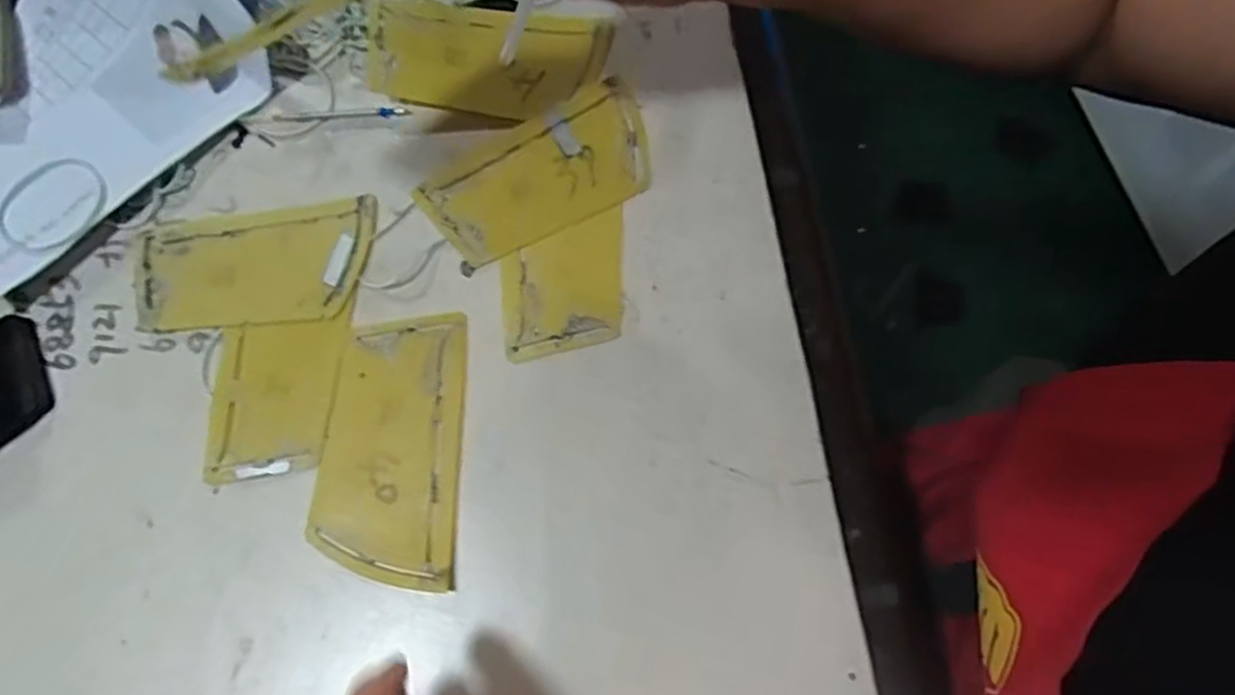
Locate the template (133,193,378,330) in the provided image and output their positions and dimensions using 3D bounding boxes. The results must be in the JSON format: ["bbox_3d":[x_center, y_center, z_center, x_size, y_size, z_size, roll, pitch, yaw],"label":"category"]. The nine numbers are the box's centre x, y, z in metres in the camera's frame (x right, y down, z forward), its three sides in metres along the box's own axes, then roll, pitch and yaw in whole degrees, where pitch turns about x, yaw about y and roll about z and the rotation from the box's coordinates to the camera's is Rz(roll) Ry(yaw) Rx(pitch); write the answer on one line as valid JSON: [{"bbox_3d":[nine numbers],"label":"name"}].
[{"bbox_3d":[-0.182,-0.043,0.363,0.116,0.004,0.065,-5,71,-1],"label":"template"}]

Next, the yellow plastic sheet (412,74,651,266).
[{"bbox_3d":[-0.036,-0.088,0.371,0.117,0.004,0.065,-34,76,-8],"label":"yellow plastic sheet"}]

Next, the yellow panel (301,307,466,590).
[{"bbox_3d":[-0.104,0.045,0.333,0.064,0.004,0.122,-1,71,0],"label":"yellow panel"}]

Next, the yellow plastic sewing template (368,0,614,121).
[{"bbox_3d":[-0.069,-0.153,0.389,0.125,0.009,0.062,4,80,-3],"label":"yellow plastic sewing template"}]

